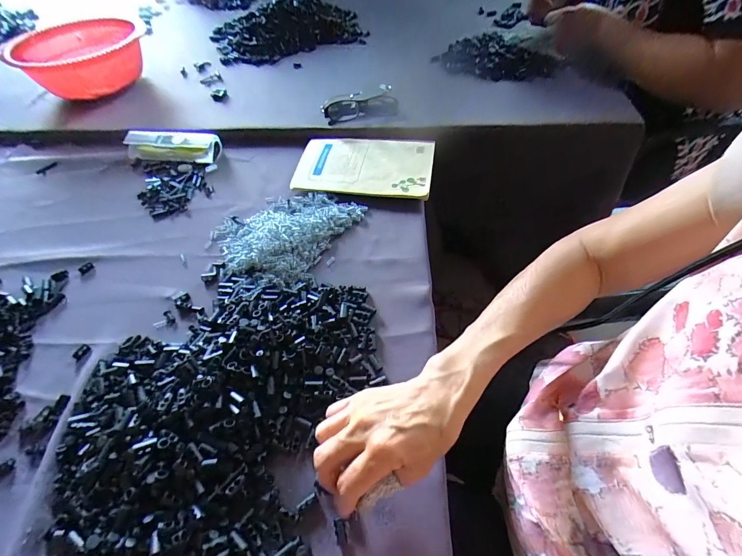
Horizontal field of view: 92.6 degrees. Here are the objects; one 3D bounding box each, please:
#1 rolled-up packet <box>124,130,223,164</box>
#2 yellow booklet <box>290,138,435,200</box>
[{"bbox_3d":[-0.332,-0.224,0.599,0.153,0.032,0.052,4,54,7],"label":"rolled-up packet"},{"bbox_3d":[-0.007,-0.177,0.545,0.198,0.017,0.134,8,55,7],"label":"yellow booklet"}]

